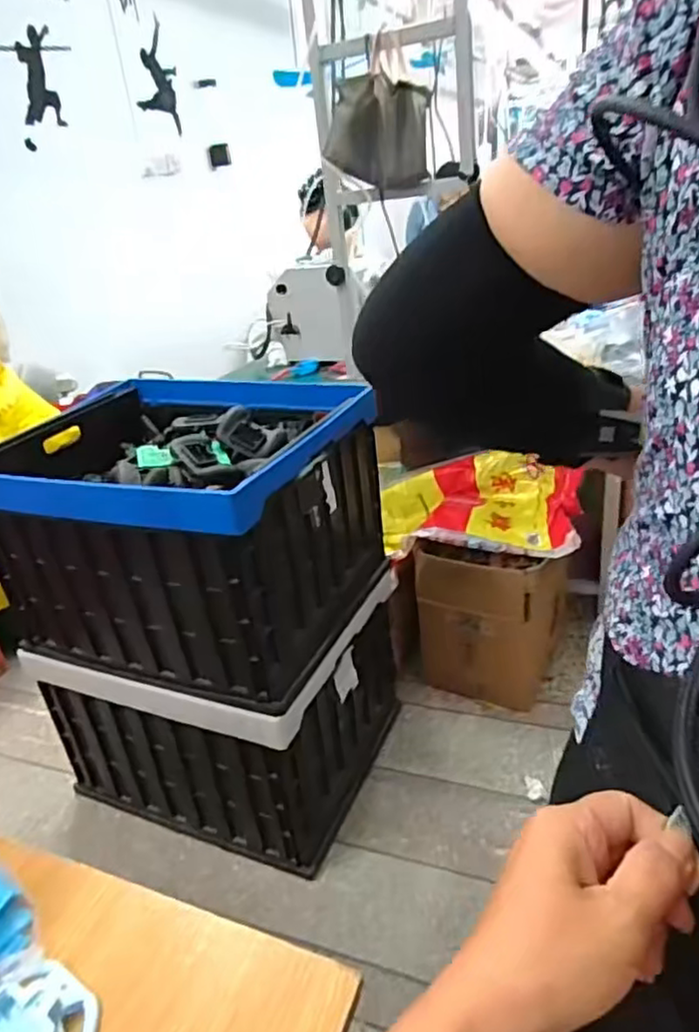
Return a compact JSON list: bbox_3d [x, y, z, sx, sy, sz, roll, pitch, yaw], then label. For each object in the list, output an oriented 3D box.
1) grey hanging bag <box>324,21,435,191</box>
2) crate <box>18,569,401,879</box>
[{"bbox_3d":[0.060,-0.858,1.418,0.226,0.257,0.064,-6,27,-1],"label":"grey hanging bag"},{"bbox_3d":[-0.271,0.397,1.512,0.613,0.396,0.498,7,30,24],"label":"crate"}]

